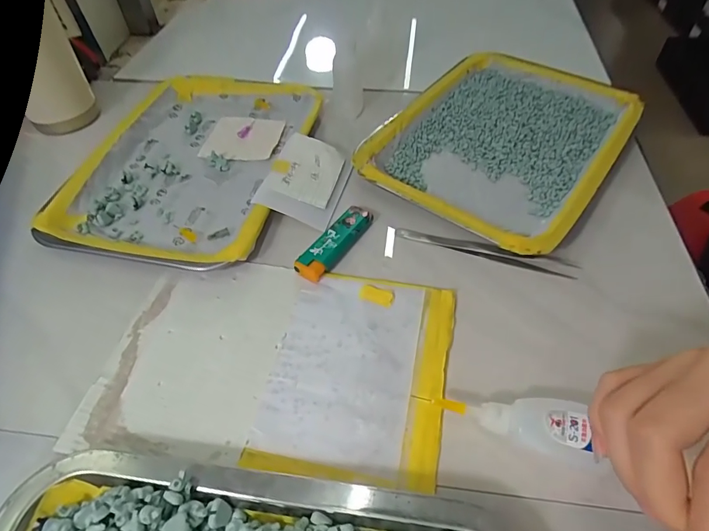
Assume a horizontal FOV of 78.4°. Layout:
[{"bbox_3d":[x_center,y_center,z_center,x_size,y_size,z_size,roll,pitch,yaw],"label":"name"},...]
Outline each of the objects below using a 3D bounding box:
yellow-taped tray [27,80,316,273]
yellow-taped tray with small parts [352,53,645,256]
[{"bbox_3d":[-0.149,-0.098,0.397,0.184,0.020,0.243,7,52,9],"label":"yellow-taped tray"},{"bbox_3d":[0.136,-0.121,0.403,0.183,0.023,0.261,29,58,24],"label":"yellow-taped tray with small parts"}]

